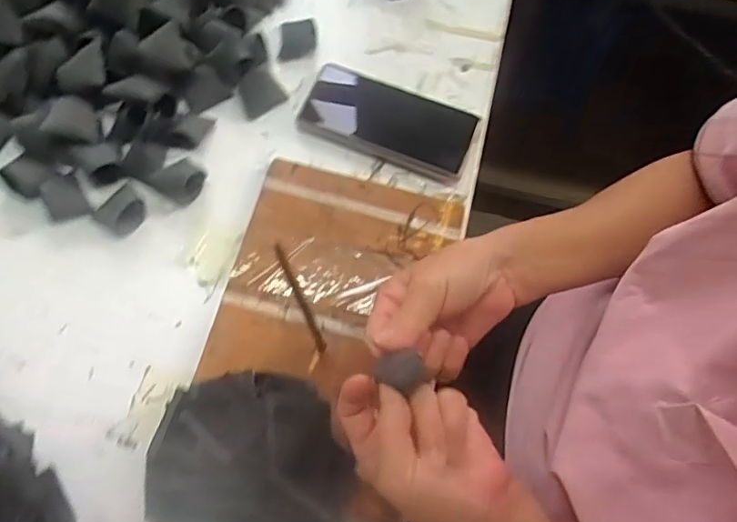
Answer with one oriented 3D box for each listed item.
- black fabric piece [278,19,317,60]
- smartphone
[{"bbox_3d":[-0.069,-0.217,0.540,0.035,0.009,0.040,0,72,-3],"label":"black fabric piece"},{"bbox_3d":[0.020,-0.131,0.514,0.153,0.008,0.076,23,72,5],"label":"smartphone"}]

